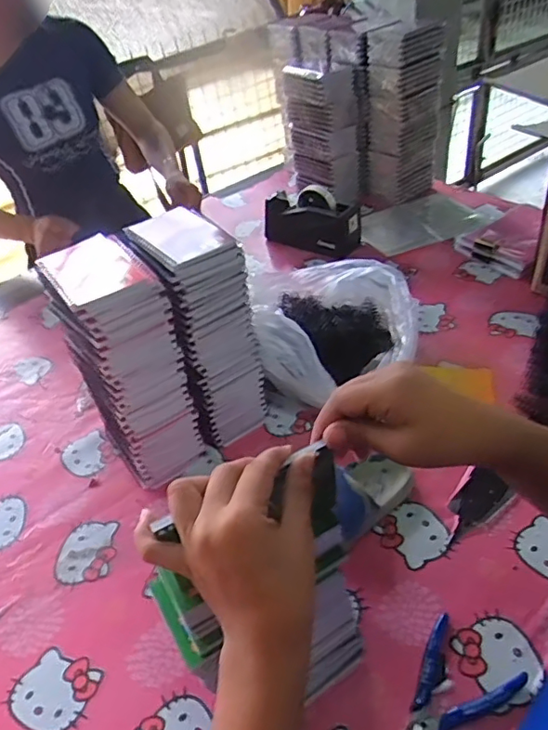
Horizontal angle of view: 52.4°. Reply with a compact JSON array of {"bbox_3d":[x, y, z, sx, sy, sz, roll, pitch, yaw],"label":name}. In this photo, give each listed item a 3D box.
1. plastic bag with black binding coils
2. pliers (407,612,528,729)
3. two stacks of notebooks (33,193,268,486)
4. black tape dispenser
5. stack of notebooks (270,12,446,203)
[{"bbox_3d":[0.090,-0.078,0.862,0.239,0.127,0.318,-9,40,-1],"label":"plastic bag with black binding coils"},{"bbox_3d":[0.157,0.295,0.507,0.117,0.010,0.086,-32,46,-26],"label":"pliers"},{"bbox_3d":[-0.142,-0.016,0.708,0.209,0.304,0.129,-30,45,-24],"label":"two stacks of notebooks"},{"bbox_3d":[0.077,-0.302,1.145,0.208,0.105,0.067,19,47,28],"label":"black tape dispenser"},{"bbox_3d":[0.183,-0.581,1.266,0.339,0.338,0.273,-4,40,4],"label":"stack of notebooks"}]

